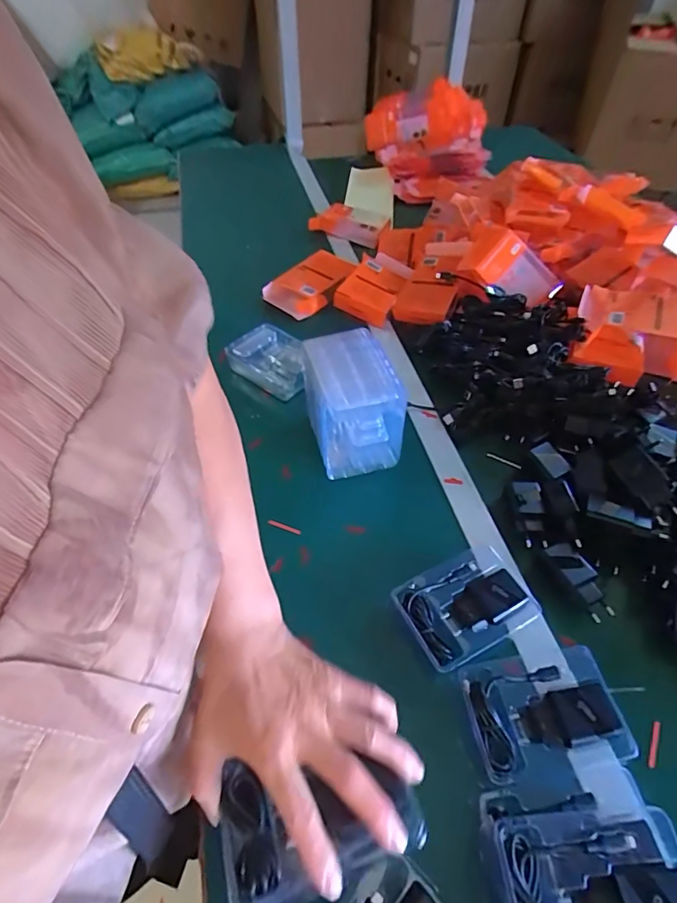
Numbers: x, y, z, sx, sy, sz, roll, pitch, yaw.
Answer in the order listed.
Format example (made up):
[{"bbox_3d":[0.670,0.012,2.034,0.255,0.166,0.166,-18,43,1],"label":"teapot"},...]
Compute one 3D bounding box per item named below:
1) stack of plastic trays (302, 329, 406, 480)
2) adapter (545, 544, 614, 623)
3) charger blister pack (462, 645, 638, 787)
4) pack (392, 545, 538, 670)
[{"bbox_3d":[0.020,-0.059,0.580,0.111,0.129,0.116,-12,50,-11],"label":"stack of plastic trays"},{"bbox_3d":[0.245,0.129,0.486,0.031,0.022,0.078,-21,52,-18],"label":"adapter"},{"bbox_3d":[0.171,0.221,0.405,0.118,0.031,0.087,-7,49,-7],"label":"charger blister pack"},{"bbox_3d":[0.122,0.148,0.465,0.122,0.026,0.087,-22,53,-19],"label":"pack"}]

